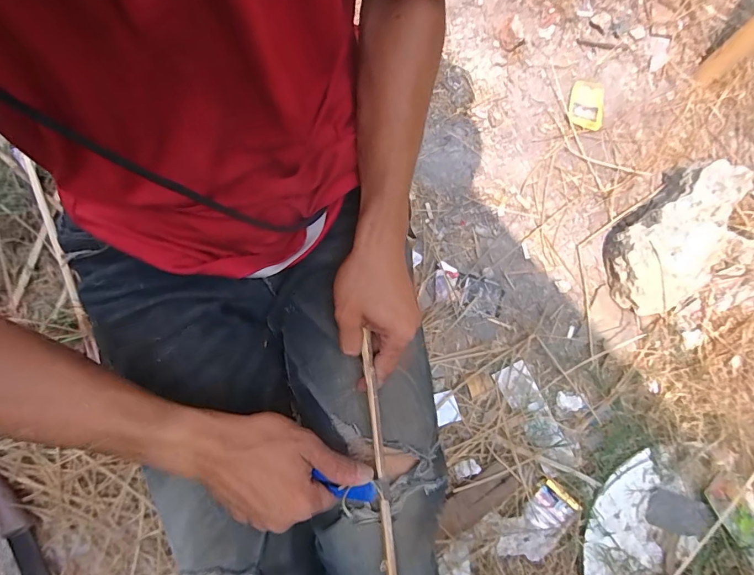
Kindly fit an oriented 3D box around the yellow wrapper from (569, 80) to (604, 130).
[{"bbox_3d":[0.427,-0.374,0.899,0.066,0.007,0.103,6,79,2],"label":"yellow wrapper"}]

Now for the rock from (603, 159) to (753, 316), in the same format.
[{"bbox_3d":[0.554,-0.096,0.800,0.280,0.105,0.210,-27,83,-9],"label":"rock"}]

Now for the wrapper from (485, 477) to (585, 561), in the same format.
[{"bbox_3d":[0.259,0.386,0.721,0.147,0.024,0.088,-28,80,-4],"label":"wrapper"}]

